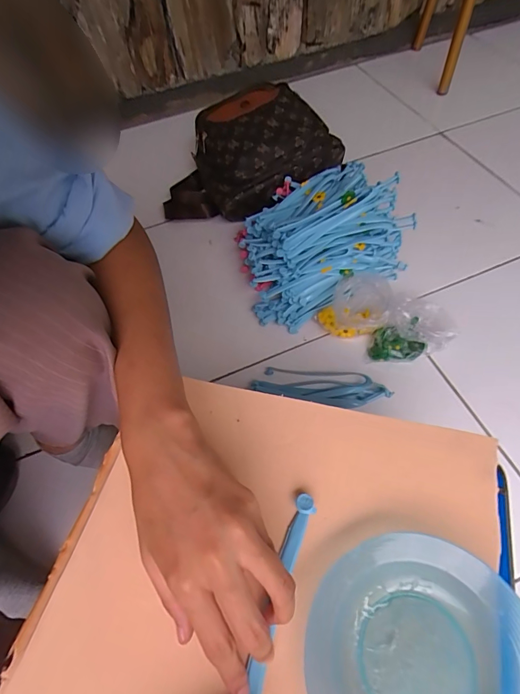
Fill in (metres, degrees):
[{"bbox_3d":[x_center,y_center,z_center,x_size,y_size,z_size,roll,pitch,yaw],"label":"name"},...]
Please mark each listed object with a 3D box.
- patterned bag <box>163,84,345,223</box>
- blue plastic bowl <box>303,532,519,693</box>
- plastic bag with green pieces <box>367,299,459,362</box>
[{"bbox_3d":[-0.029,-0.390,0.768,0.354,0.146,0.260,-9,59,-2],"label":"patterned bag"},{"bbox_3d":[0.093,0.182,0.220,0.128,0.025,0.126,-2,59,3],"label":"blue plastic bowl"},{"bbox_3d":[0.246,-0.024,0.607,0.113,0.070,0.119,21,62,16],"label":"plastic bag with green pieces"}]

